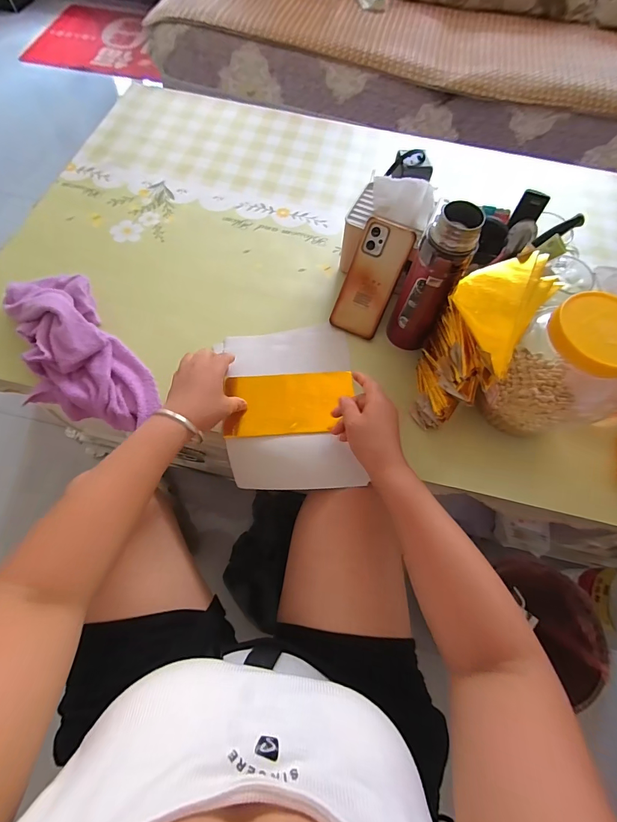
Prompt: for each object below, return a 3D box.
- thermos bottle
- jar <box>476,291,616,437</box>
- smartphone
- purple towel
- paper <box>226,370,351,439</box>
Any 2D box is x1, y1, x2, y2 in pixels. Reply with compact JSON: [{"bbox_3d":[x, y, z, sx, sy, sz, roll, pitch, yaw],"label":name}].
[{"bbox_3d":[0.155,-0.158,0.481,0.066,0.201,0.064,21,67,6],"label":"thermos bottle"},{"bbox_3d":[0.320,-0.047,0.465,0.144,0.200,0.131,1,67,-2],"label":"jar"},{"bbox_3d":[0.094,-0.195,0.552,0.076,0.009,0.162,24,111,7],"label":"smartphone"},{"bbox_3d":[-0.336,-0.078,0.529,0.143,0.092,0.289,-34,72,-16],"label":"purple towel"},{"bbox_3d":[-0.026,-0.012,0.539,0.181,0.010,0.100,-3,60,-2],"label":"paper"}]

